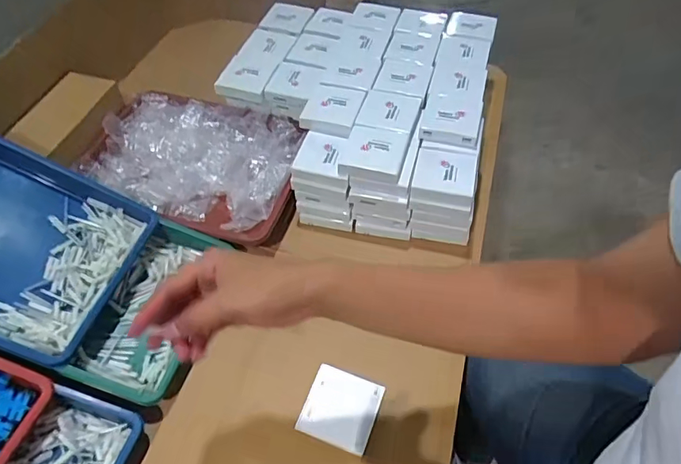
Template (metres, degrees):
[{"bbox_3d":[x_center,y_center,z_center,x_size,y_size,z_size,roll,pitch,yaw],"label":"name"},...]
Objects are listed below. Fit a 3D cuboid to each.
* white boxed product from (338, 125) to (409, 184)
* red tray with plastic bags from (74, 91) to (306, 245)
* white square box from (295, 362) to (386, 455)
[{"bbox_3d":[0.048,-0.115,0.674,0.084,0.023,0.087,13,54,10],"label":"white boxed product"},{"bbox_3d":[-0.238,-0.110,0.770,0.339,0.071,0.249,11,53,8],"label":"red tray with plastic bags"},{"bbox_3d":[0.000,0.214,0.572,0.088,0.010,0.083,18,55,13],"label":"white square box"}]

